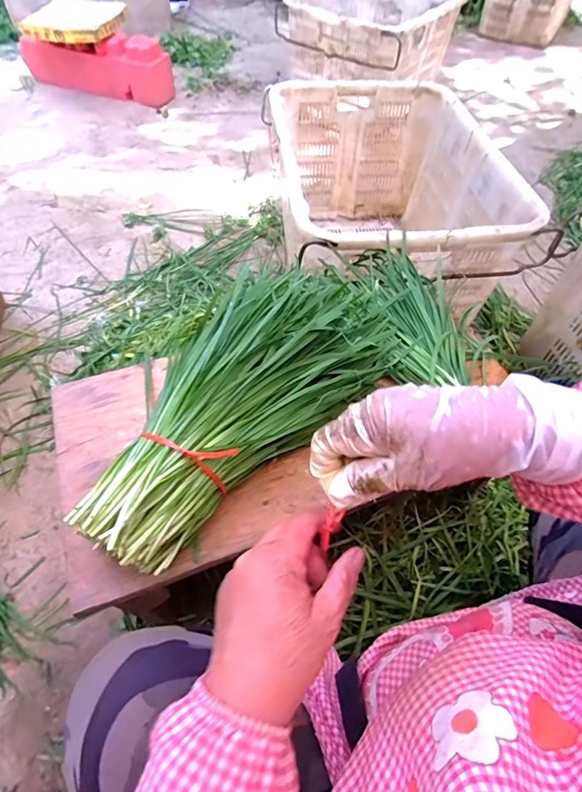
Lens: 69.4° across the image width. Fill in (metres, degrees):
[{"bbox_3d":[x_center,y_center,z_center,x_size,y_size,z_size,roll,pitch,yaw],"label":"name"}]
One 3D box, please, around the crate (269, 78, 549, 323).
[{"bbox_3d":[0.201,-0.453,1.023,0.450,0.323,0.668,-4,57,-6],"label":"crate"}]

